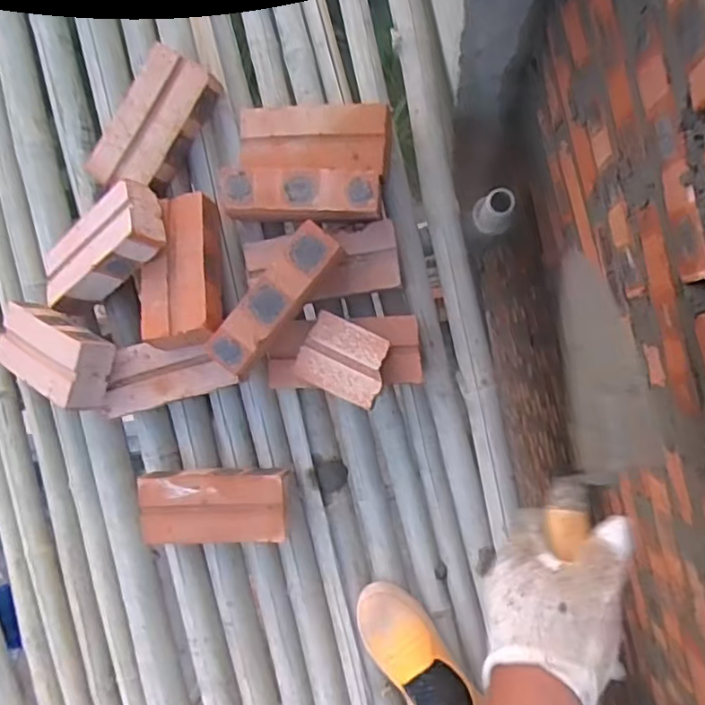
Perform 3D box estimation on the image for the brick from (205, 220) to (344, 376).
[{"bbox_3d":[-0.091,-0.065,0.785,0.060,0.090,0.201,39,95,6],"label":"brick"}]

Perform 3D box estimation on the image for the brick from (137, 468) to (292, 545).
[{"bbox_3d":[-0.191,0.214,0.887,0.204,0.070,0.100,-3,90,8],"label":"brick"}]

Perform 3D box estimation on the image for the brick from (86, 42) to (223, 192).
[{"bbox_3d":[-0.274,-0.313,0.885,0.101,0.077,0.201,30,95,6],"label":"brick"}]

